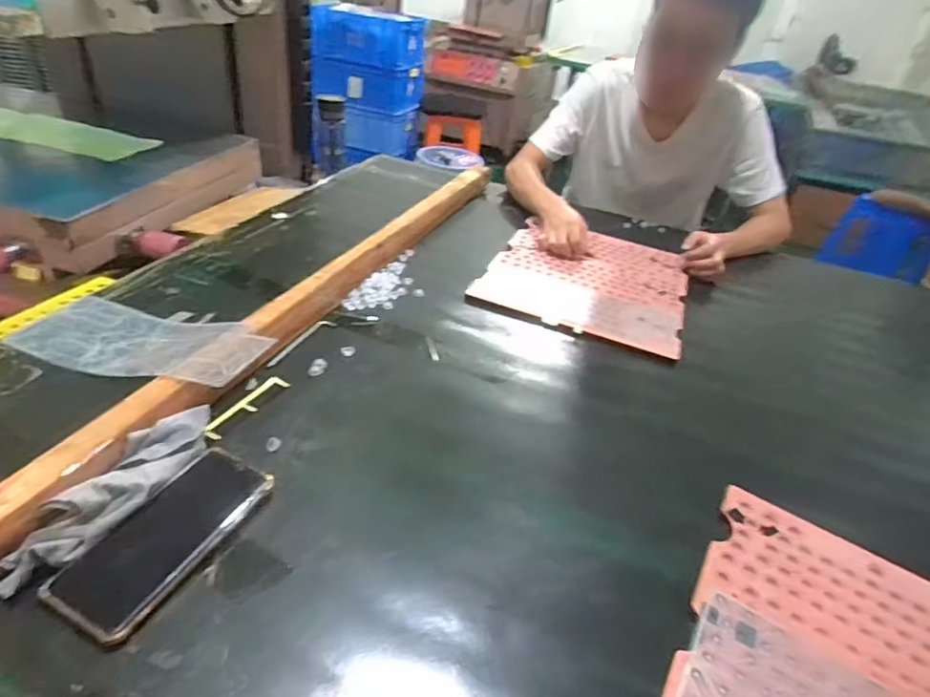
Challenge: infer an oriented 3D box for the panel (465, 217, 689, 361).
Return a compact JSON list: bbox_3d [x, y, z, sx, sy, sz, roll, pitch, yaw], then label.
[{"bbox_3d":[0.213,-0.126,0.949,0.318,0.008,0.359,19,36,13],"label":"panel"}]

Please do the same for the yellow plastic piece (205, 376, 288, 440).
[{"bbox_3d":[-0.230,0.060,0.587,0.023,0.005,0.104,22,37,18],"label":"yellow plastic piece"}]

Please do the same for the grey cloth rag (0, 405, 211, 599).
[{"bbox_3d":[-0.287,0.114,0.462,0.043,0.032,0.194,19,36,14],"label":"grey cloth rag"}]

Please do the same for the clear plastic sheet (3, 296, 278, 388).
[{"bbox_3d":[-0.377,-0.016,0.636,0.314,0.041,0.125,17,36,11],"label":"clear plastic sheet"}]

